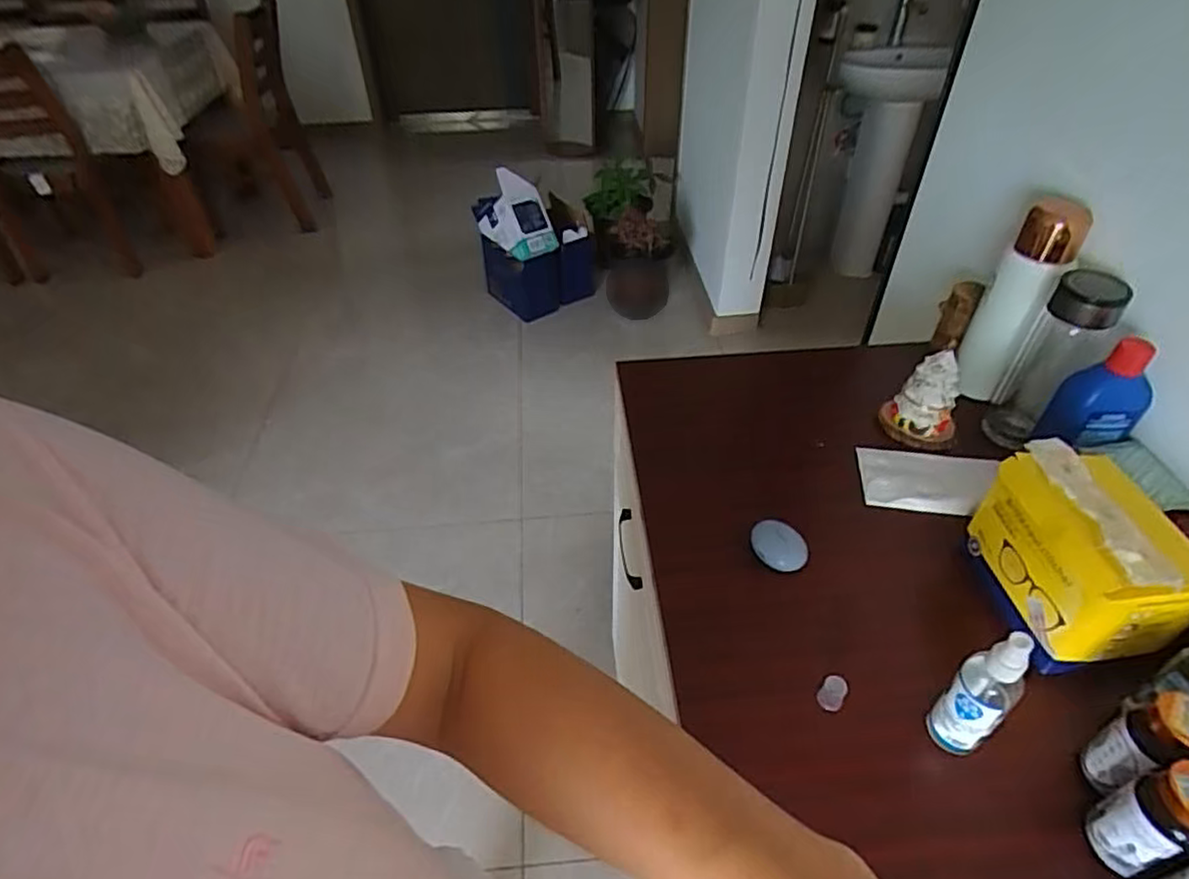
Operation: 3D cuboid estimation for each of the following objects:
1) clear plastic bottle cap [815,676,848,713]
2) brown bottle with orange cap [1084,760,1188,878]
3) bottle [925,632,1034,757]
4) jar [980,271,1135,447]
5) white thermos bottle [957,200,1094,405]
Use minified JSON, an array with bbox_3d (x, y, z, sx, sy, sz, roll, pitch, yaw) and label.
[{"bbox_3d":[0.199,0.213,0.543,0.020,0.028,0.018,29,51,28],"label":"clear plastic bottle cap"},{"bbox_3d":[0.373,0.254,0.435,0.046,0.105,0.044,-1,43,1],"label":"brown bottle with orange cap"},{"bbox_3d":[0.287,0.188,0.482,0.032,0.142,0.039,-32,51,-29],"label":"bottle"},{"bbox_3d":[0.497,-0.077,0.711,0.068,0.210,0.063,-1,43,1],"label":"jar"},{"bbox_3d":[0.480,-0.150,0.748,0.068,0.226,0.063,26,49,26],"label":"white thermos bottle"}]

